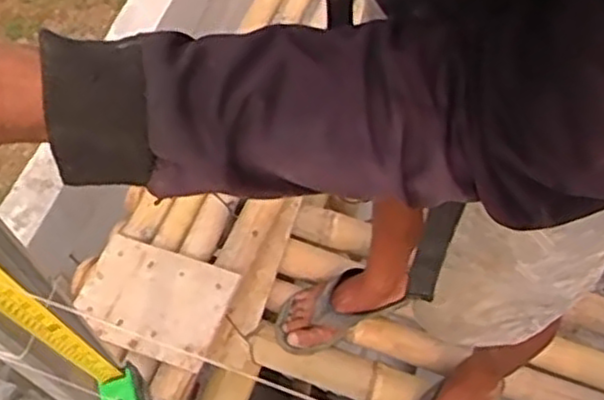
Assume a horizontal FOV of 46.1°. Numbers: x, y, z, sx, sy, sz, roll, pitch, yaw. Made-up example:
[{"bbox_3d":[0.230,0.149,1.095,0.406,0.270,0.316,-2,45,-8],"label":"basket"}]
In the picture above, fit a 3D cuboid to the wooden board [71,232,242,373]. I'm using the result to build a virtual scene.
[{"bbox_3d":[-0.242,0.159,1.149,0.233,0.011,0.183,17,55,11],"label":"wooden board"}]

